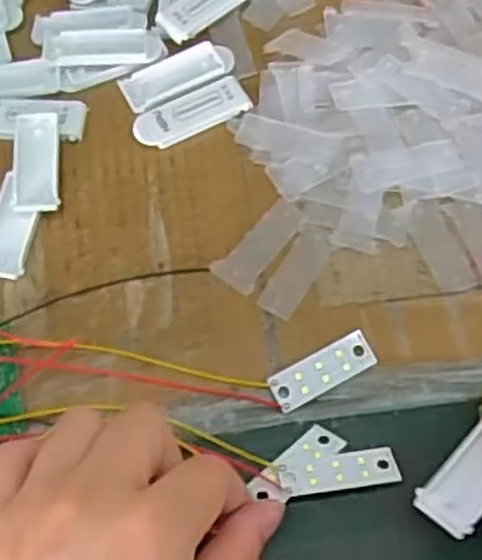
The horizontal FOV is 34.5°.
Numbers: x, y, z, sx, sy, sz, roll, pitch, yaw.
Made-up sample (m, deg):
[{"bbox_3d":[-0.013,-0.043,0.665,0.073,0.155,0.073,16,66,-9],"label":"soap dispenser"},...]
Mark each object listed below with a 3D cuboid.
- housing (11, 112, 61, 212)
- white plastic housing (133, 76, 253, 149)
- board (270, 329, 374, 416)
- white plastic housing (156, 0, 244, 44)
[{"bbox_3d":[-0.095,-0.055,0.362,0.020,0.011,0.051,-5,64,-2],"label":"housing"},{"bbox_3d":[-0.024,-0.081,0.377,0.056,0.004,0.023,-23,66,-10],"label":"white plastic housing"},{"bbox_3d":[0.035,0.038,0.326,0.046,0.004,0.016,-26,76,-13],"label":"board"},{"bbox_3d":[-0.017,-0.145,0.406,0.058,0.009,0.022,-39,70,-17],"label":"white plastic housing"}]

